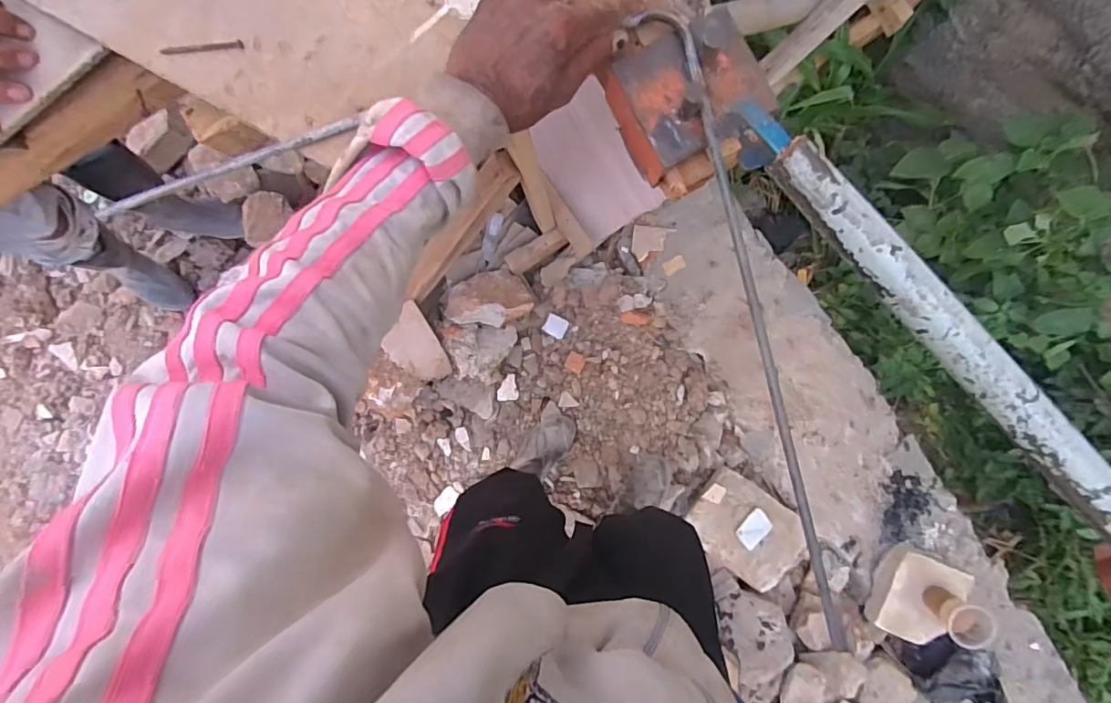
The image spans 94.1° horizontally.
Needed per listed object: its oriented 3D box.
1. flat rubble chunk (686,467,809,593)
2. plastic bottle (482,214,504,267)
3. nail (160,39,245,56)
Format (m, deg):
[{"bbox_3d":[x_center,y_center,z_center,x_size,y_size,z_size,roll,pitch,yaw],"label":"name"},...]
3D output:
[{"bbox_3d":[0.465,0.442,1.265,0.256,0.045,0.215,35,93,4],"label":"flat rubble chunk"},{"bbox_3d":[-0.167,-0.292,1.352,0.033,0.024,0.137,19,104,5],"label":"plastic bottle"},{"bbox_3d":[-0.289,-0.249,0.423,0.071,0.004,0.008,0,90,5],"label":"nail"}]

